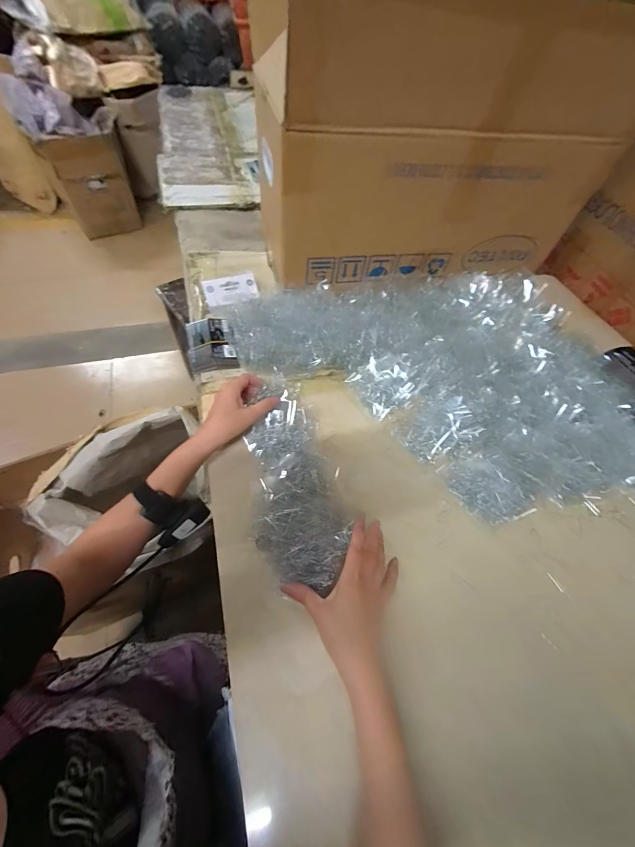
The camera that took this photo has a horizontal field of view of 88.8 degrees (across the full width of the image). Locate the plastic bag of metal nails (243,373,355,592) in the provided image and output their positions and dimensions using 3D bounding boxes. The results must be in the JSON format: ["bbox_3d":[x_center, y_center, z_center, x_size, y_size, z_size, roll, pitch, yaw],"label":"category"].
[{"bbox_3d":[-0.035,0.064,0.441,0.111,0.027,0.302,-8,61,-9],"label":"plastic bag of metal nails"}]

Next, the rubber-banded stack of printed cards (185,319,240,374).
[{"bbox_3d":[-0.185,-0.138,0.561,0.076,0.030,0.105,-13,61,-11],"label":"rubber-banded stack of printed cards"}]

